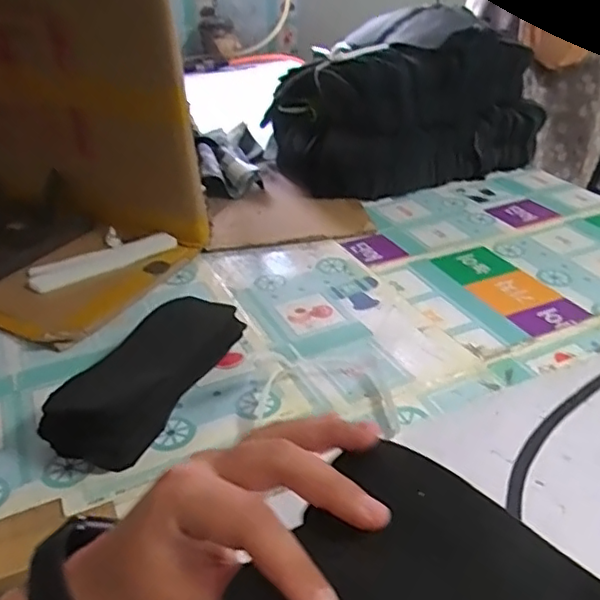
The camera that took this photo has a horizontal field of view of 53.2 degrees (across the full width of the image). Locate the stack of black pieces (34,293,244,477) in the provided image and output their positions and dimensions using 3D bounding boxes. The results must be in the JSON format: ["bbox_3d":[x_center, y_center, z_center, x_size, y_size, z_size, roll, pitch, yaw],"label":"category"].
[{"bbox_3d":[-0.130,0.065,0.535,0.073,0.059,0.190,16,37,23],"label":"stack of black pieces"}]

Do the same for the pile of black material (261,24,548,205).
[{"bbox_3d":[0.183,-0.303,0.939,0.424,0.209,0.159,-15,36,-20],"label":"pile of black material"}]

